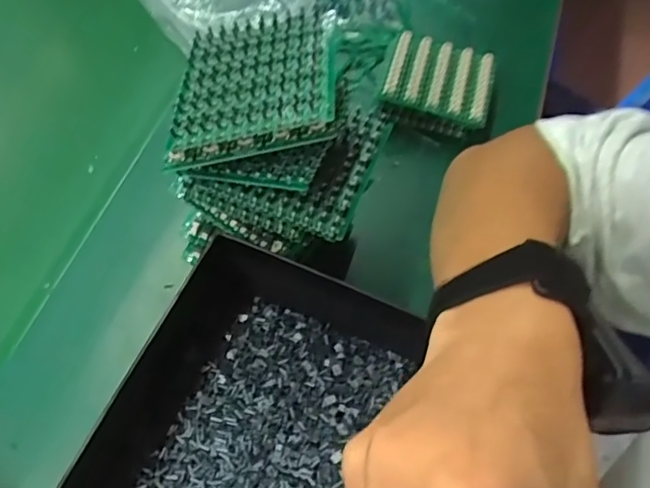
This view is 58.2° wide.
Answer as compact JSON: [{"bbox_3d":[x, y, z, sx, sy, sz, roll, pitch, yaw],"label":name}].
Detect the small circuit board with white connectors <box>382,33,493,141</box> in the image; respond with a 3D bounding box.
[{"bbox_3d":[0.096,-0.135,0.492,0.085,0.022,0.079,14,60,5],"label":"small circuit board with white connectors"}]

